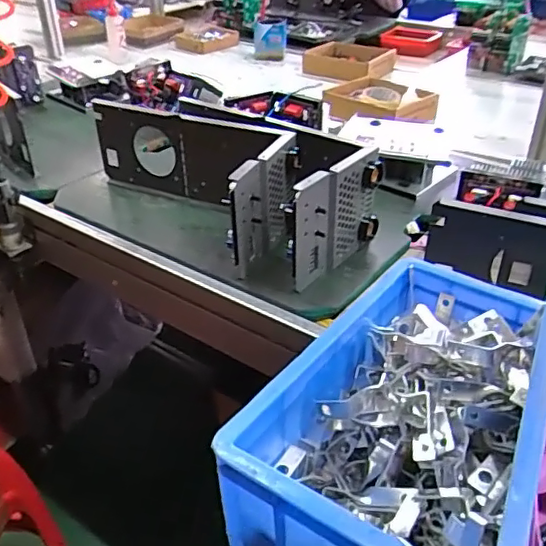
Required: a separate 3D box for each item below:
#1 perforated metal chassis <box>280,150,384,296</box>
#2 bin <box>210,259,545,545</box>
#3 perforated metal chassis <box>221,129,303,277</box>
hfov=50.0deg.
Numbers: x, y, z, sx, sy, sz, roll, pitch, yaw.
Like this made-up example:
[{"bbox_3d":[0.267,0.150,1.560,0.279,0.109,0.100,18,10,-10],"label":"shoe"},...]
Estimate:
[{"bbox_3d":[0.088,-0.074,0.799,0.168,0.155,0.035,-28,42,-34],"label":"perforated metal chassis"},{"bbox_3d":[0.121,0.133,0.478,0.196,0.125,0.297,20,39,29],"label":"bin"},{"bbox_3d":[-0.012,-0.094,0.826,0.030,0.156,0.158,16,37,24],"label":"perforated metal chassis"}]

